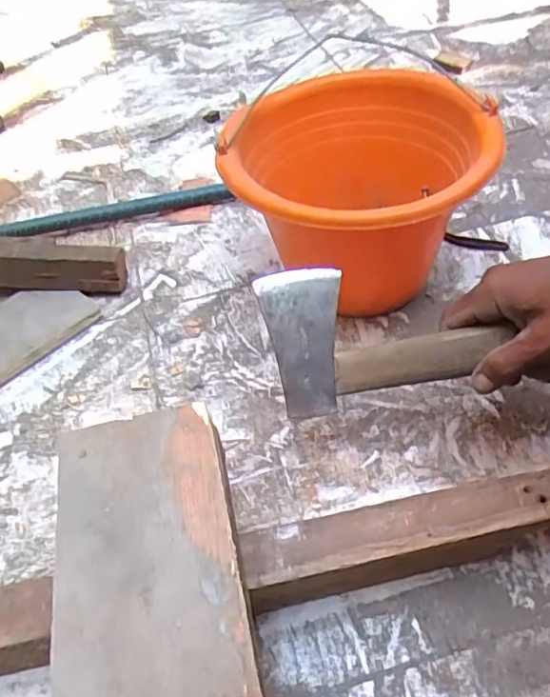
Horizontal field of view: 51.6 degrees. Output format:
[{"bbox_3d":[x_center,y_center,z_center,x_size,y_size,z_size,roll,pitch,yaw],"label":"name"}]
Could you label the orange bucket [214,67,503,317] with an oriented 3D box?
[{"bbox_3d":[0.080,-0.139,0.565,0.228,0.166,0.245,-3,48,3],"label":"orange bucket"}]

